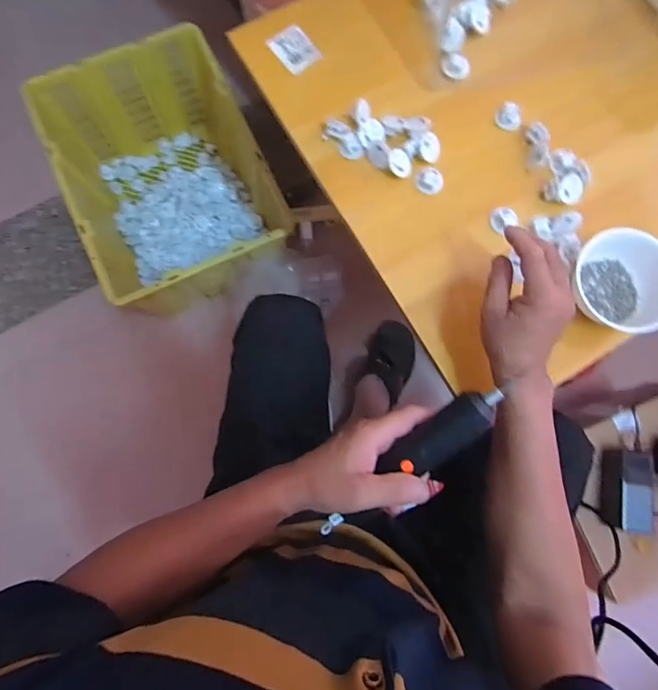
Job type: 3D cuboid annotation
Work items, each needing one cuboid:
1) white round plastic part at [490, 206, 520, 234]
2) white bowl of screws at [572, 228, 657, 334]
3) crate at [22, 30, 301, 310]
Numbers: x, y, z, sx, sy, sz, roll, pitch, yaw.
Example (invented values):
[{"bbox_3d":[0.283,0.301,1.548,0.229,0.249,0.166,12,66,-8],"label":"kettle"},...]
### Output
[{"bbox_3d":[0.212,-0.153,0.534,0.032,0.010,0.031,0,81,-2],"label":"white round plastic part"},{"bbox_3d":[0.326,-0.067,0.500,0.108,0.048,0.116,0,81,-2],"label":"white bowl of screws"},{"bbox_3d":[-0.321,-0.329,0.926,0.353,0.237,0.470,-24,82,-6],"label":"crate"}]

